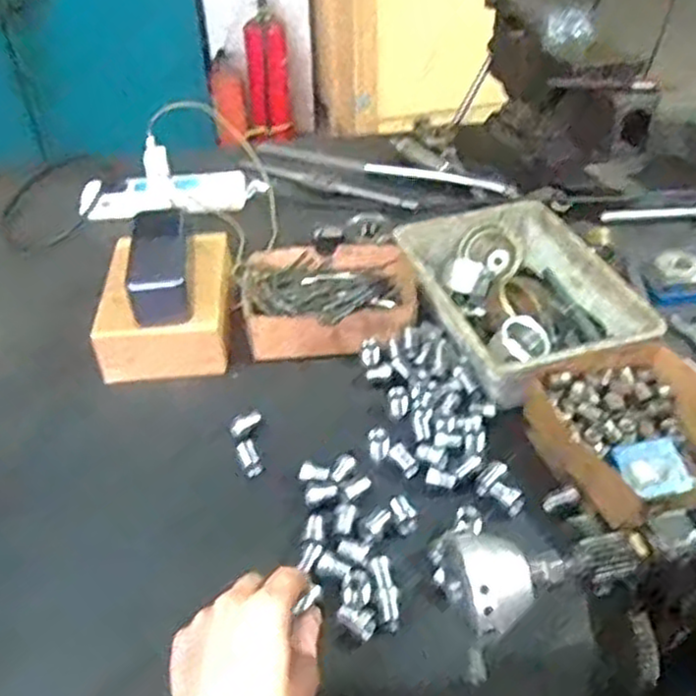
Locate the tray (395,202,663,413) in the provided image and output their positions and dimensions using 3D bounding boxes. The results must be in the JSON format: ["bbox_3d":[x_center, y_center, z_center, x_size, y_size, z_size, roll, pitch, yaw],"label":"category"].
[{"bbox_3d":[0.165,-0.055,0.742,0.174,0.059,0.243,-13,40,-14],"label":"tray"}]

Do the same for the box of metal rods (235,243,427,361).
[{"bbox_3d":[-0.019,-0.053,0.770,0.178,0.036,0.143,-4,41,-2],"label":"box of metal rods"}]

